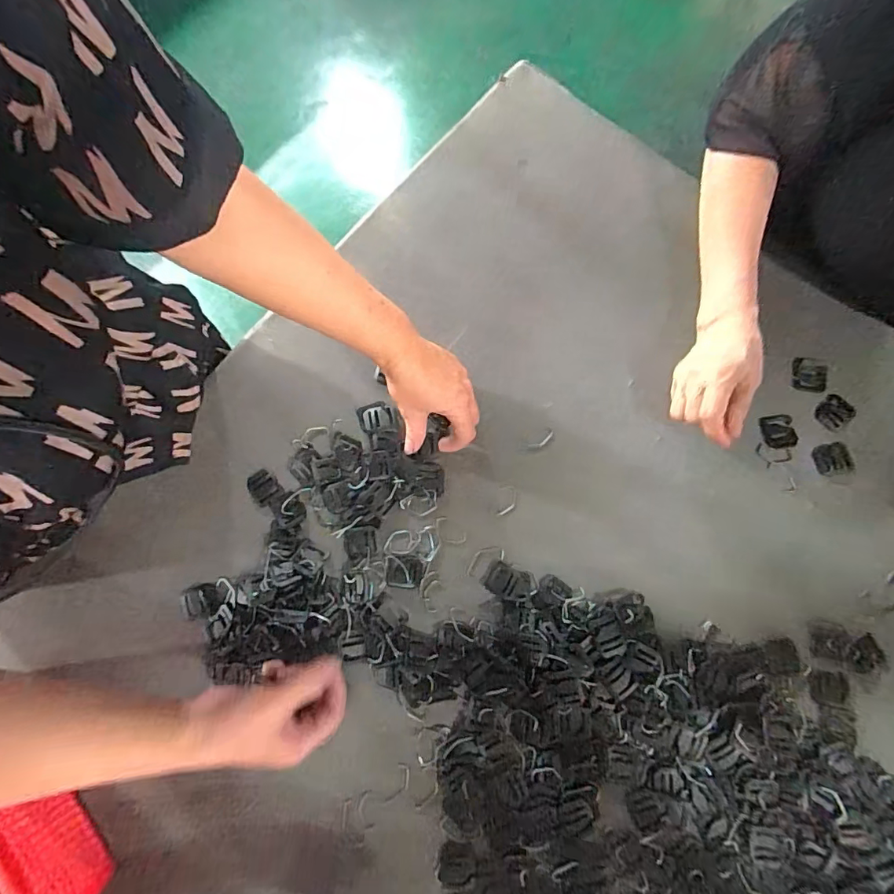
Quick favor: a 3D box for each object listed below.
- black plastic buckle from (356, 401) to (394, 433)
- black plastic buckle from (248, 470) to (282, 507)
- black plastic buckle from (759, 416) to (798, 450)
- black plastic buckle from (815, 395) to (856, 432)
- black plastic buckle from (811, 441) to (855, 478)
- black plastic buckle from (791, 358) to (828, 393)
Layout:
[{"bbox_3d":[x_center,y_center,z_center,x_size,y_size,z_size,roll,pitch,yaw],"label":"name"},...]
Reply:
[{"bbox_3d":[-0.075,-0.031,0.510,0.038,0.004,0.031,-12,79,-1],"label":"black plastic buckle"},{"bbox_3d":[-0.189,0.043,0.502,0.028,0.004,0.035,-34,80,-5],"label":"black plastic buckle"},{"bbox_3d":[0.346,-0.016,0.506,0.035,0.004,0.035,0,79,1],"label":"black plastic buckle"},{"bbox_3d":[0.407,-0.036,0.511,0.040,0.004,0.032,-39,80,-6],"label":"black plastic buckle"},{"bbox_3d":[0.396,0.013,0.499,0.038,0.004,0.032,-12,79,-1],"label":"black plastic buckle"},{"bbox_3d":[0.385,-0.076,0.515,0.037,0.007,0.034,6,79,3],"label":"black plastic buckle"}]

